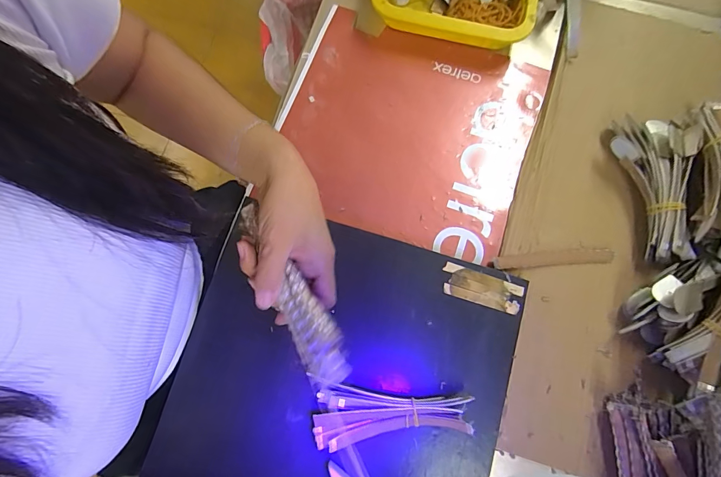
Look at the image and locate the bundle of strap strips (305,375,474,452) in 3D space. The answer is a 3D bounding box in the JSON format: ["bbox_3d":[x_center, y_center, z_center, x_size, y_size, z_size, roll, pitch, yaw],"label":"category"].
[{"bbox_3d":[0.026,0.160,0.338,0.137,0.021,0.055,3,75,0],"label":"bundle of strap strips"}]

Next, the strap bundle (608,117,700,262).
[{"bbox_3d":[0.321,-0.065,0.413,0.082,0.044,0.174,6,75,0],"label":"strap bundle"}]

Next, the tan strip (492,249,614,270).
[{"bbox_3d":[0.209,0.022,0.407,0.133,0.006,0.017,-4,75,-2],"label":"tan strip"}]

